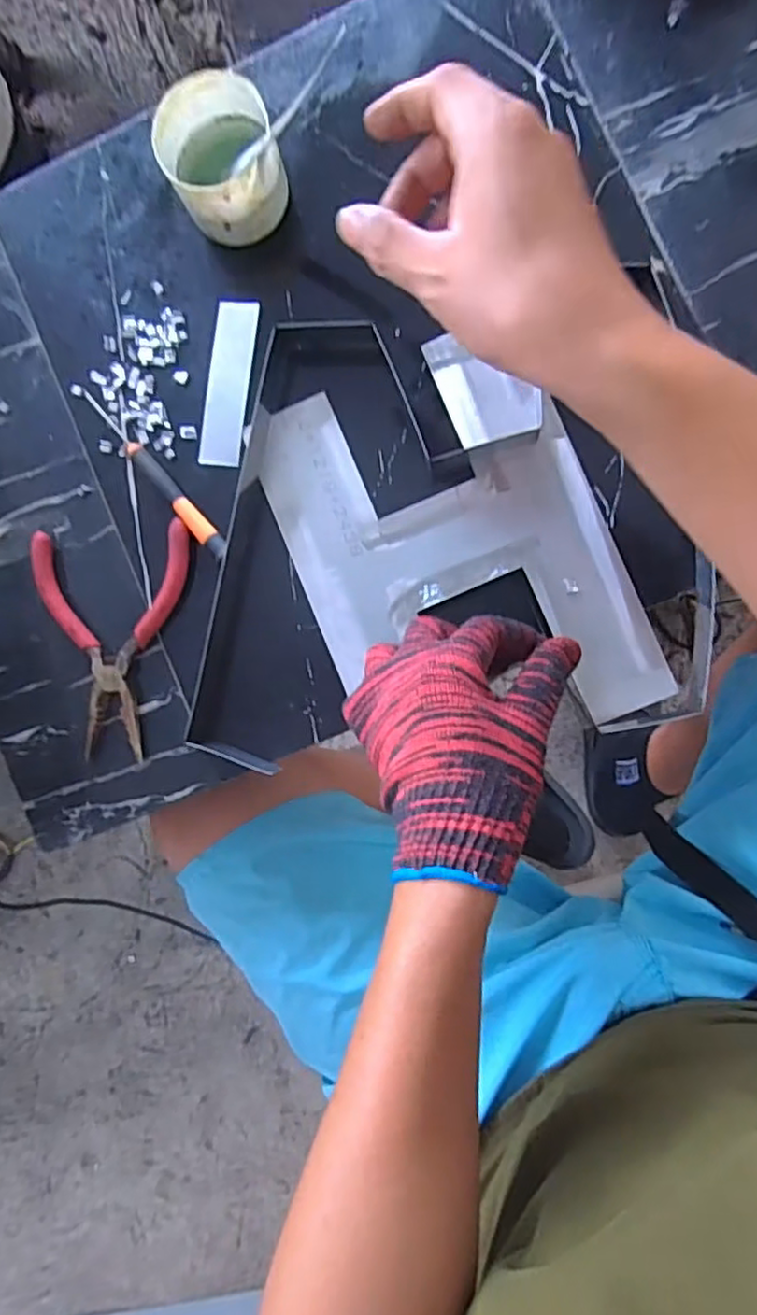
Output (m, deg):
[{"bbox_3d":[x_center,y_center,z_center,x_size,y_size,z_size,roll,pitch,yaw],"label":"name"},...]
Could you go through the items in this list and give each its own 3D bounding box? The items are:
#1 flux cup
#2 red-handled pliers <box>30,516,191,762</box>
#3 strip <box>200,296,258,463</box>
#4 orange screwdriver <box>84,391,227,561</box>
[{"bbox_3d":[-0.089,-0.288,0.393,0.063,0.053,0.064,0,89,7],"label":"flux cup"},{"bbox_3d":[-0.162,-0.009,0.418,0.098,0.014,0.142,-5,88,7],"label":"red-handled pliers"},{"bbox_3d":[-0.093,-0.171,0.420,0.027,0.004,0.101,8,91,6],"label":"strip"},{"bbox_3d":[-0.140,-0.114,0.417,0.012,0.009,0.138,-44,84,4],"label":"orange screwdriver"}]

